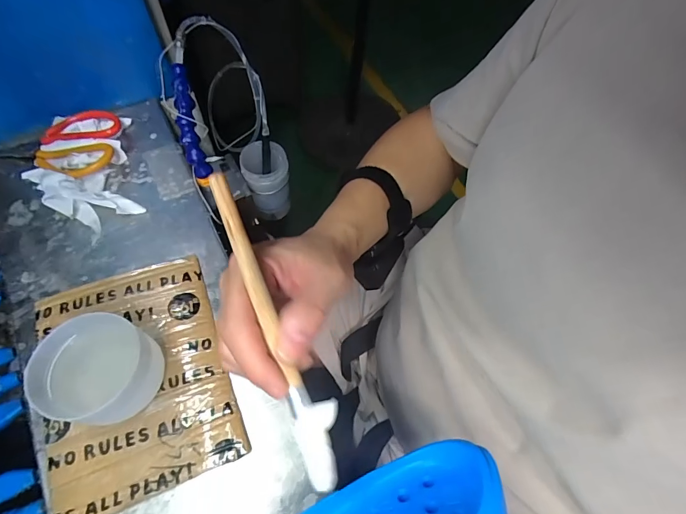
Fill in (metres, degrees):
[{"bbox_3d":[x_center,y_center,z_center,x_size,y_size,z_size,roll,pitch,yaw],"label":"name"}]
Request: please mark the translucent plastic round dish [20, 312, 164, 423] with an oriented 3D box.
[{"bbox_3d":[-0.230,0.107,0.369,0.086,0.067,0.089,2,59,-3],"label":"translucent plastic round dish"}]

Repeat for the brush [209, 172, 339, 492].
[{"bbox_3d":[-0.035,0.040,0.215,0.025,0.010,0.181,-21,91,-12],"label":"brush"}]

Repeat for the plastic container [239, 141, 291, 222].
[{"bbox_3d":[-0.124,-0.125,0.651,0.070,0.131,0.065,-11,60,-10],"label":"plastic container"}]

